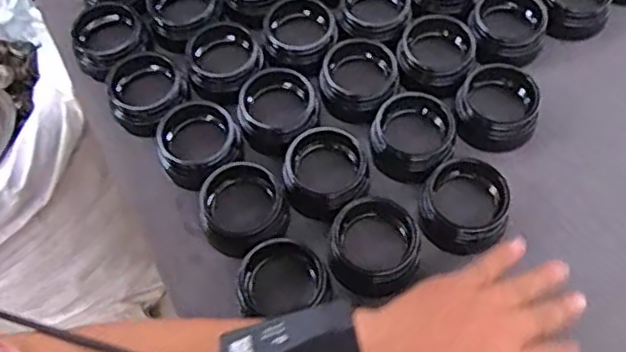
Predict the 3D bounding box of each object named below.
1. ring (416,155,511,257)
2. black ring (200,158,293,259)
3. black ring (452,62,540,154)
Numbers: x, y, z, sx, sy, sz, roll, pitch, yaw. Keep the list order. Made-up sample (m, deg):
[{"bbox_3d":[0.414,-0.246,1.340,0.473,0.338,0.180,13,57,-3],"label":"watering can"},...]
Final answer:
[{"bbox_3d":[0.112,0.020,0.474,0.063,0.033,0.066,38,69,20],"label":"ring"},{"bbox_3d":[-0.054,0.025,0.490,0.063,0.039,0.062,-1,61,2],"label":"black ring"},{"bbox_3d":[0.146,-0.055,0.514,0.063,0.035,0.054,40,70,21],"label":"black ring"}]

